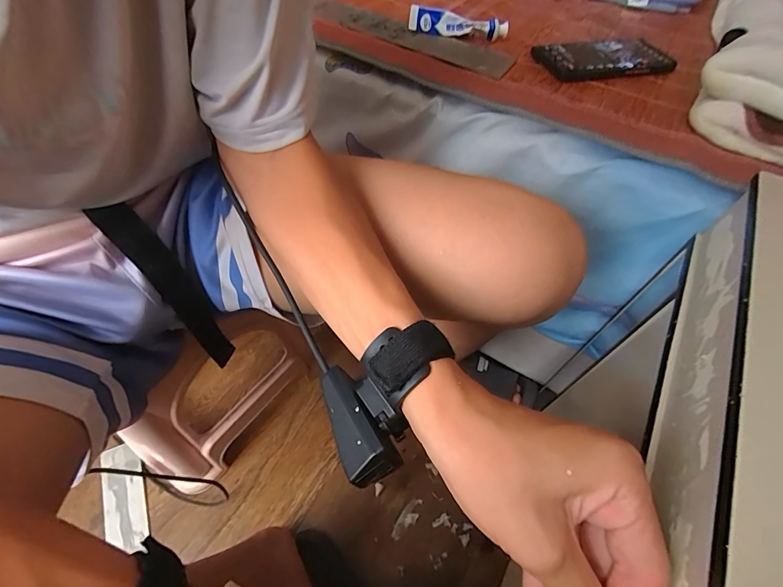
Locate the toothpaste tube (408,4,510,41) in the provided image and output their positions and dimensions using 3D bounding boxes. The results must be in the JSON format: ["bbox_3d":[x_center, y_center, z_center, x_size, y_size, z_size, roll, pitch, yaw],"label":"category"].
[{"bbox_3d":[0.087,-0.352,0.494,0.127,0.024,0.031,9,55,4],"label":"toothpaste tube"}]

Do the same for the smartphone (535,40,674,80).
[{"bbox_3d":[0.261,-0.295,0.467,0.165,0.011,0.089,-13,56,-12],"label":"smartphone"}]

